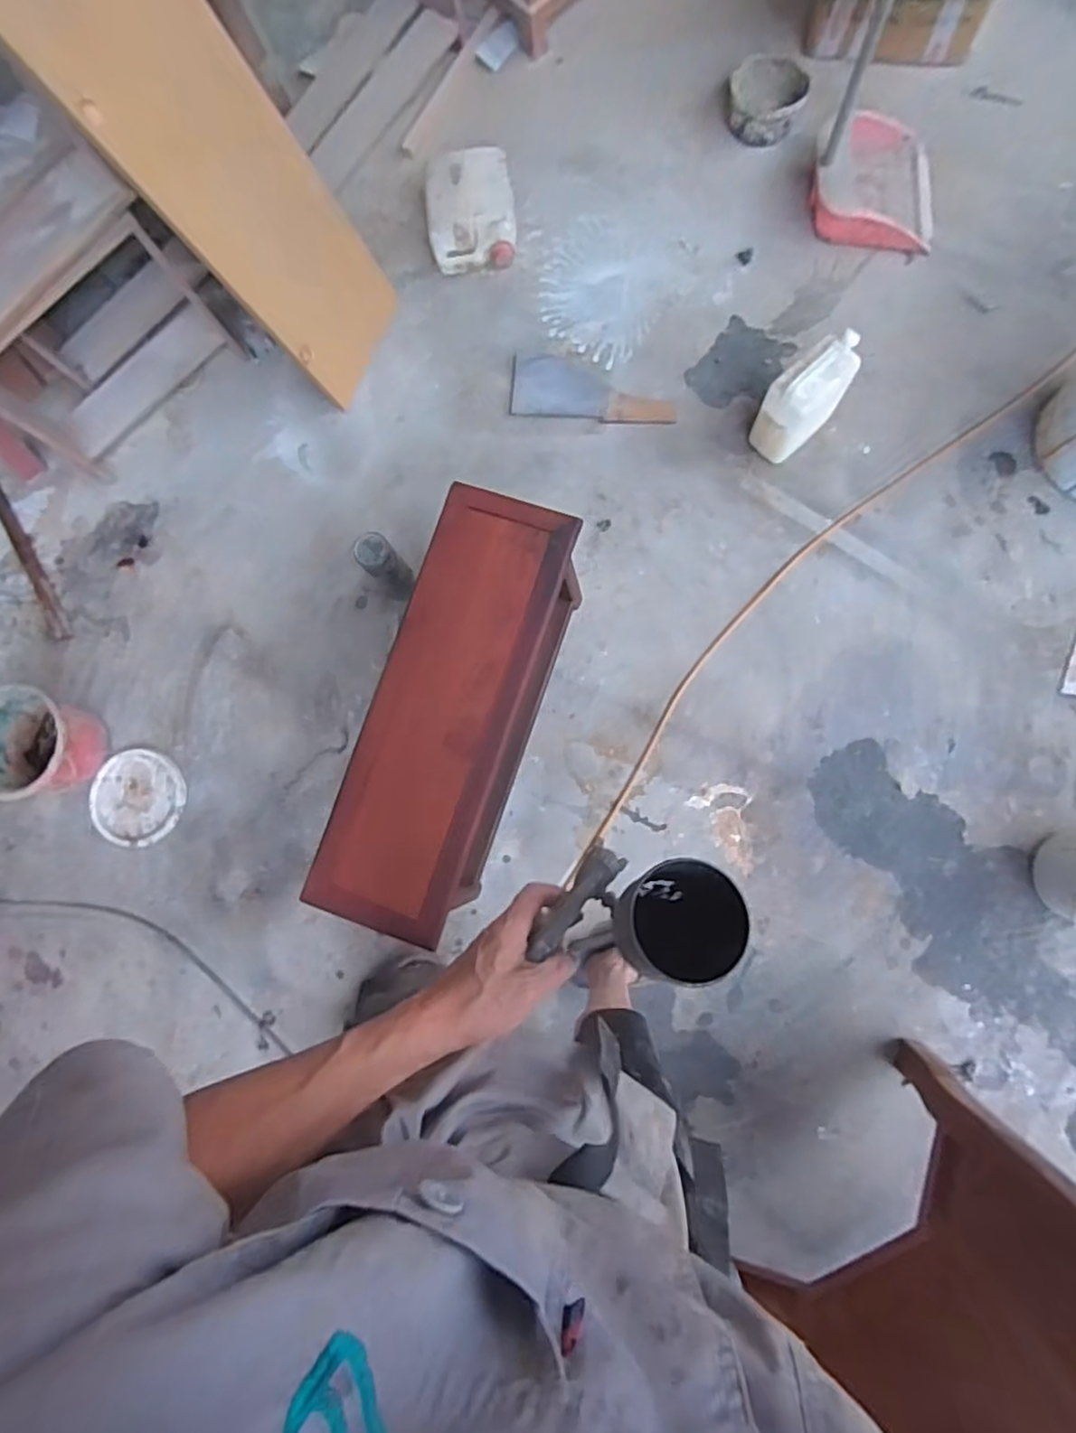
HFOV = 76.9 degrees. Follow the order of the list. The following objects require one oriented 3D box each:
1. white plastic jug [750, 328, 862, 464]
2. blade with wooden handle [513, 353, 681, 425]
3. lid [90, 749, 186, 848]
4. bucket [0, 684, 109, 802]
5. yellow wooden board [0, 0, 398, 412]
[{"bbox_3d":[0.501,-0.594,1.284,0.165,0.207,0.097,-42,82,0],"label":"white plastic jug"},{"bbox_3d":[0.116,-0.684,1.422,0.341,0.015,0.123,7,85,6],"label":"blade with wooden handle"},{"bbox_3d":[-0.833,0.168,1.408,0.194,0.024,0.195,-1,84,5],"label":"lid"},{"bbox_3d":[-0.998,0.052,1.366,0.204,0.166,0.213,-1,84,5],"label":"bucket"},{"bbox_3d":[-0.481,-0.878,1.129,0.031,0.718,0.273,29,87,26],"label":"yellow wooden board"}]

